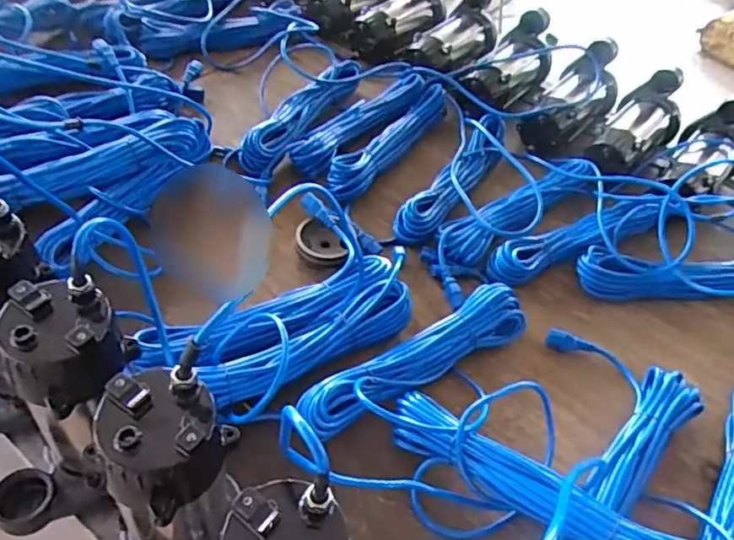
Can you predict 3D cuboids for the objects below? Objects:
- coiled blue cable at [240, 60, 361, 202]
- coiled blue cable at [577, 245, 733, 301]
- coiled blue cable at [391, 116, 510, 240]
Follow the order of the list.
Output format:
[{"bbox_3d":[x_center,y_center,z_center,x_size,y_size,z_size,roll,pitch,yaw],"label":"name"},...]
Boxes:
[{"bbox_3d":[-0.112,-0.288,1.038,0.086,0.049,0.391,20,49,9],"label":"coiled blue cable"},{"bbox_3d":[0.496,0.008,0.889,0.353,0.064,0.100,1,49,-8],"label":"coiled blue cable"},{"bbox_3d":[0.157,-0.164,0.977,0.066,0.047,0.348,28,50,16],"label":"coiled blue cable"}]

